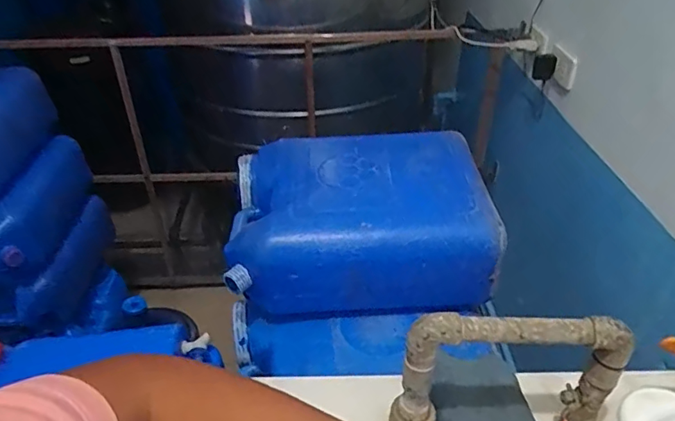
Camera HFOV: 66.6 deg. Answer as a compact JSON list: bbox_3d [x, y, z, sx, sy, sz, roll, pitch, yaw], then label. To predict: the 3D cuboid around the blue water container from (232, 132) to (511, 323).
[{"bbox_3d":[0.034,0.013,0.869,0.413,0.176,0.273,0,35,1],"label":"blue water container"}]

